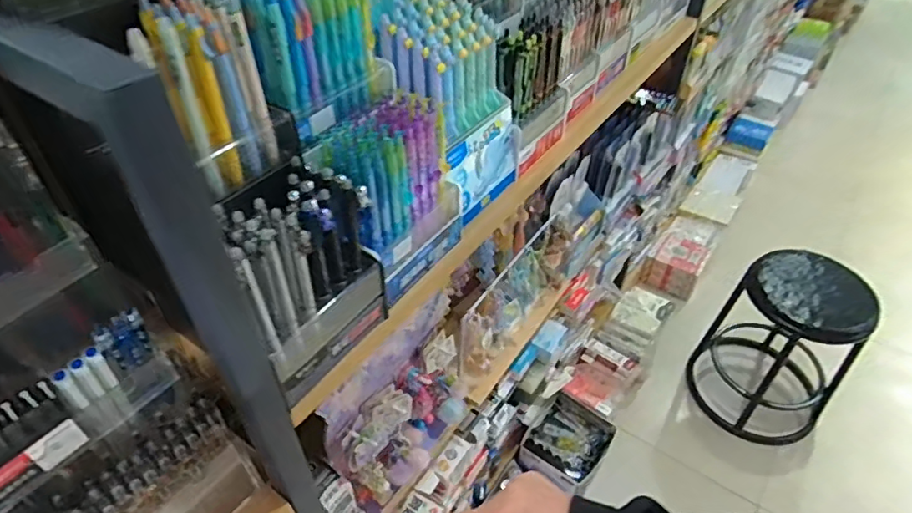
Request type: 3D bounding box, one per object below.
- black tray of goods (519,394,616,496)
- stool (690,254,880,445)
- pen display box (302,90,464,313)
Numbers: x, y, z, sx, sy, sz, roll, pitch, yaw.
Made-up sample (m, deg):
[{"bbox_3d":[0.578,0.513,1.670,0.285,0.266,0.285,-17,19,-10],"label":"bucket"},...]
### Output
[{"bbox_3d":[0.284,0.462,1.406,0.173,0.060,0.221,26,49,25],"label":"black tray of goods"},{"bbox_3d":[0.901,0.243,1.563,0.344,0.504,0.324,0,43,0],"label":"stool"},{"bbox_3d":[-0.066,-0.060,0.571,0.083,0.166,0.138,25,49,24],"label":"pen display box"}]

